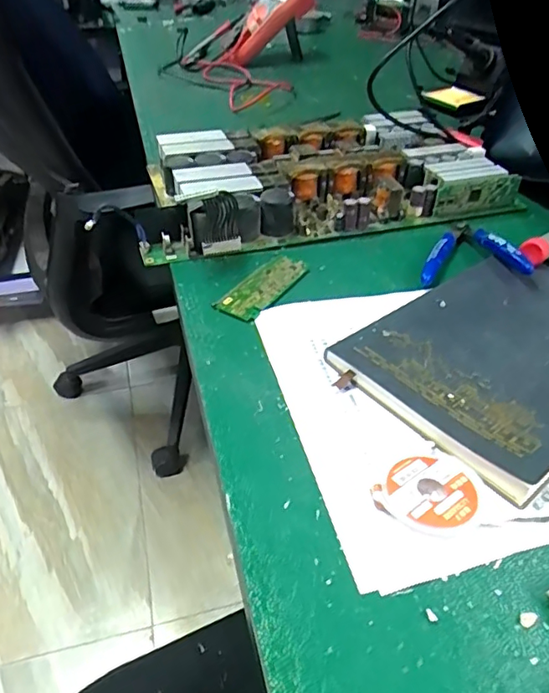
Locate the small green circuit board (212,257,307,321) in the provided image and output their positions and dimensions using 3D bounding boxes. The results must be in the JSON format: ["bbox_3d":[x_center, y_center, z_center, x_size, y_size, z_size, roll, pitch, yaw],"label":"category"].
[{"bbox_3d":[-0.008,-0.047,0.414,0.033,0.005,0.084,22,45,22],"label":"small green circuit board"}]

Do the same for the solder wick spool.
[{"bbox_3d":[0.079,0.073,0.271,0.044,0.009,0.052,32,50,31],"label":"solder wick spool"}]

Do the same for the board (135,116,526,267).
[{"bbox_3d":[0.039,-0.174,0.532,0.355,0.042,0.199,-10,42,-13],"label":"board"}]

